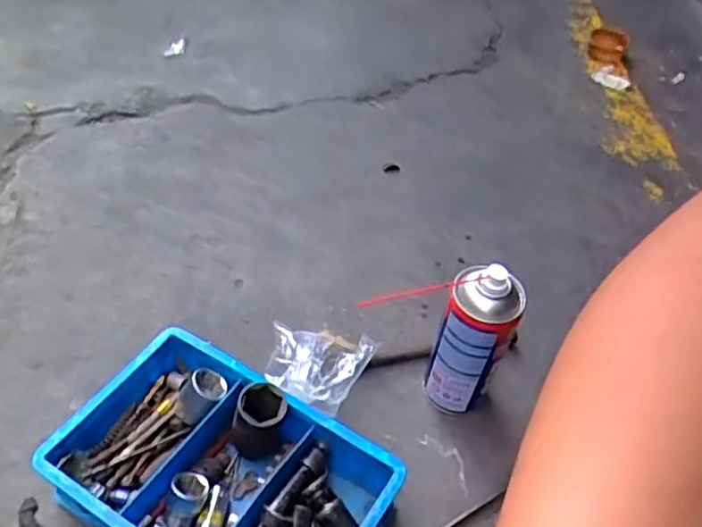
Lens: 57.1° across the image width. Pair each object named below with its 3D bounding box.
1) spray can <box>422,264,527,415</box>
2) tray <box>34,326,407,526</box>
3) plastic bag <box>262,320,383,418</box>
[{"bbox_3d":[0.110,0.072,0.589,0.061,0.176,0.051,23,49,13],"label":"spray can"},{"bbox_3d":[-0.107,0.182,0.550,0.265,0.079,0.173,28,51,18],"label":"tray"},{"bbox_3d":[-0.037,0.095,0.666,0.102,0.038,0.098,27,50,16],"label":"plastic bag"}]

